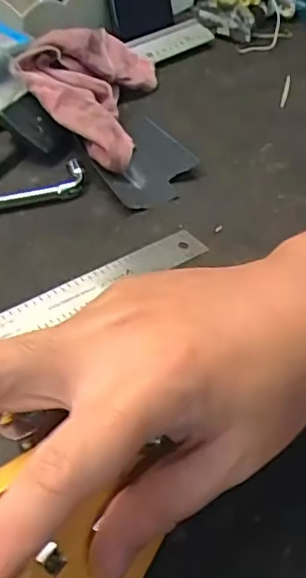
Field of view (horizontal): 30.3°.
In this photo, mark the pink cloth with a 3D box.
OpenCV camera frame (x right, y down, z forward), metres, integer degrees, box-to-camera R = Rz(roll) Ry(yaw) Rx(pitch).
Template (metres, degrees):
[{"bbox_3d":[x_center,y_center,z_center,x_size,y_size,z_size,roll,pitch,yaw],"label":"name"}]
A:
[{"bbox_3d":[-0.061,-0.187,0.506,0.111,0.061,0.207,8,45,3],"label":"pink cloth"}]

